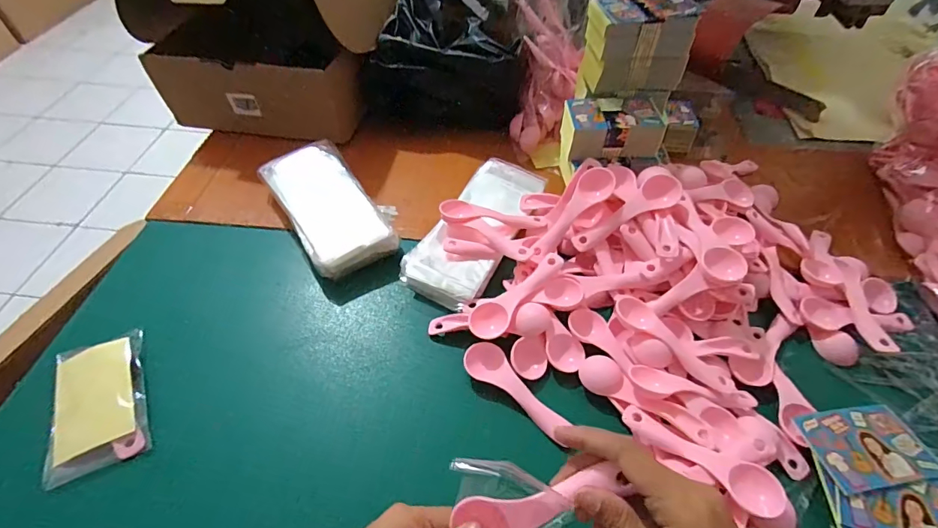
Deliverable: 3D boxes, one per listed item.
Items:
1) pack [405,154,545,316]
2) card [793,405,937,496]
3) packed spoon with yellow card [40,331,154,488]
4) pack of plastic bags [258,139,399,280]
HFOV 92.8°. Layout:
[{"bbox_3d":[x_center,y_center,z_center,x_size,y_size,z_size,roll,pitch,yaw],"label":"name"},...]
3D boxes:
[{"bbox_3d":[0.008,-0.042,0.485,0.085,0.027,0.195,24,55,17],"label":"pack"},{"bbox_3d":[0.315,0.142,0.351,0.093,0.006,0.059,-5,45,-9],"label":"card"},{"bbox_3d":[-0.310,0.114,0.374,0.068,0.019,0.114,-19,54,-16],"label":"packed spoon with yellow card"},{"bbox_3d":[-0.152,-0.067,0.506,0.105,0.037,0.183,-28,57,-21],"label":"pack of plastic bags"}]

